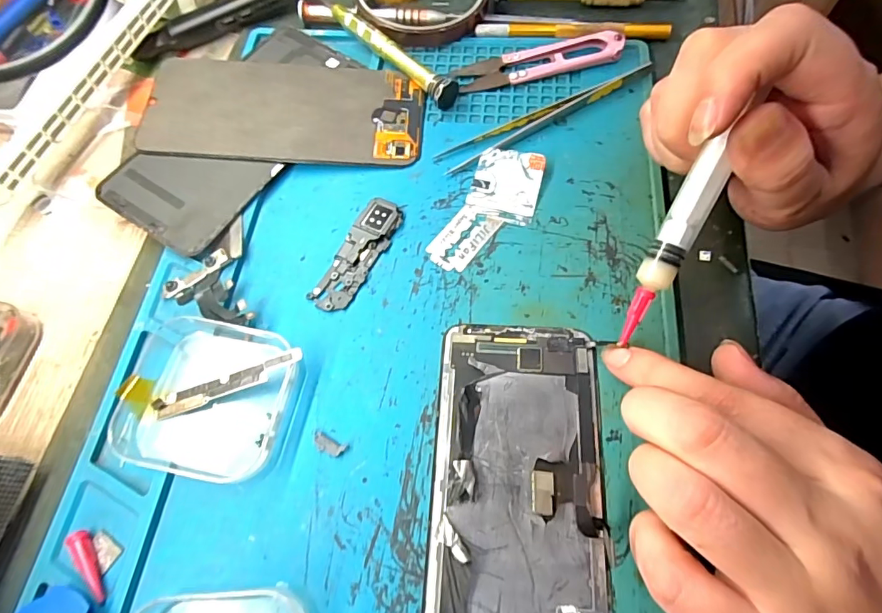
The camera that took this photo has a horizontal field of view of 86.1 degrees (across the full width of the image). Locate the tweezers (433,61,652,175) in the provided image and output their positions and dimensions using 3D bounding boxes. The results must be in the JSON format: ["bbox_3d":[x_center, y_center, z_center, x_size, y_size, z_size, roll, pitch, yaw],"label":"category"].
[{"bbox_3d":[0.058,-0.104,0.257,0.126,0.010,0.015,-24,68,-8],"label":"tweezers"}]

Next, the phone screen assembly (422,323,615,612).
[{"bbox_3d":[0.030,0.071,0.183,0.066,0.008,0.136,3,66,3],"label":"phone screen assembly"}]

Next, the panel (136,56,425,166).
[{"bbox_3d":[-0.086,-0.110,0.264,0.148,0.004,0.069,2,68,-2],"label":"panel"}]

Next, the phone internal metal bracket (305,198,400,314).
[{"bbox_3d":[-0.041,-0.027,0.233,0.022,0.004,0.065,22,69,11],"label":"phone internal metal bracket"}]

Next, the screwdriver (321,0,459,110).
[{"bbox_3d":[-0.033,-0.158,0.282,0.018,0.015,0.122,-39,71,-14],"label":"screwdriver"}]

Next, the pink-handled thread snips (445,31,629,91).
[{"bbox_3d":[0.057,-0.144,0.274,0.095,0.011,0.023,-9,66,-2],"label":"pink-handled thread snips"}]

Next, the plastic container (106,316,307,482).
[{"bbox_3d":[-0.098,0.037,0.198,0.068,0.020,0.062,12,67,7],"label":"plastic container"}]

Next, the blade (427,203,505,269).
[{"bbox_3d":[0.010,-0.035,0.234,0.022,0.004,0.037,34,72,15],"label":"blade"}]

